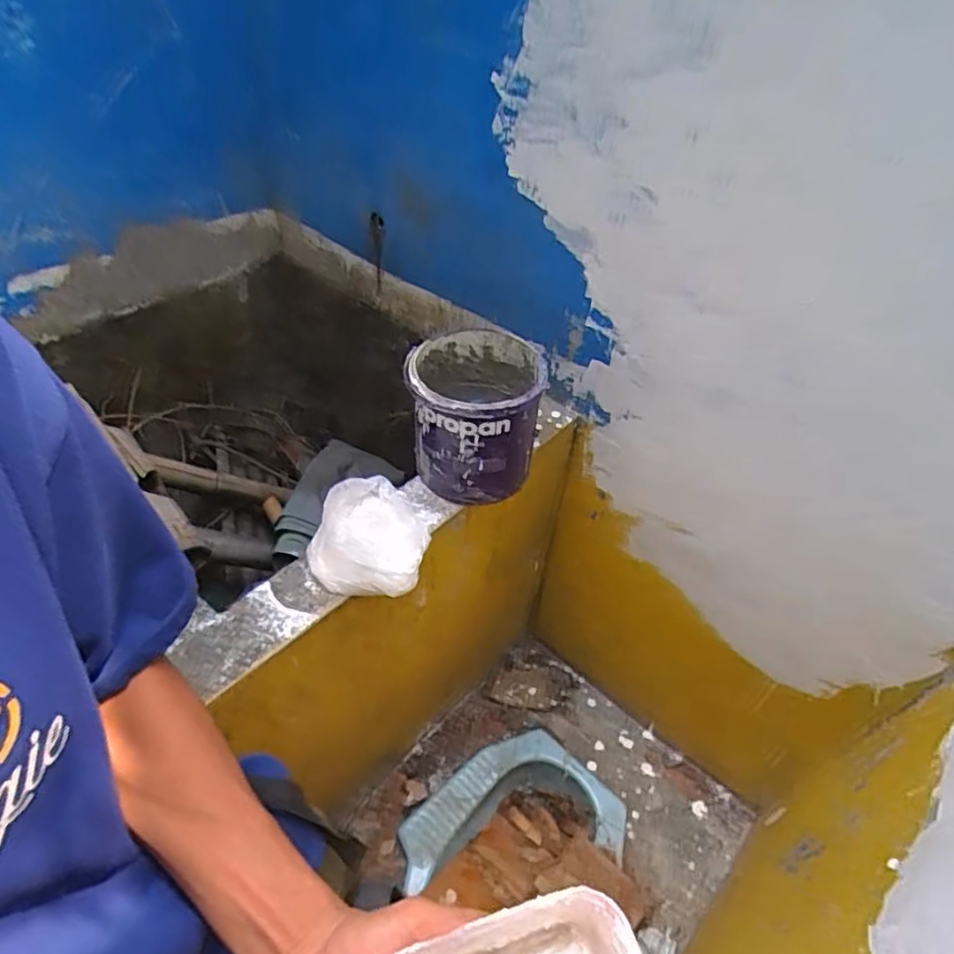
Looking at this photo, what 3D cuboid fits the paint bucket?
[{"bbox_3d":[-0.003,-0.090,0.880,0.175,0.192,0.182,3,47,-3],"label":"paint bucket"}]

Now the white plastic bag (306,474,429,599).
[{"bbox_3d":[-0.136,0.065,0.793,0.143,0.078,0.158,7,46,1],"label":"white plastic bag"}]

